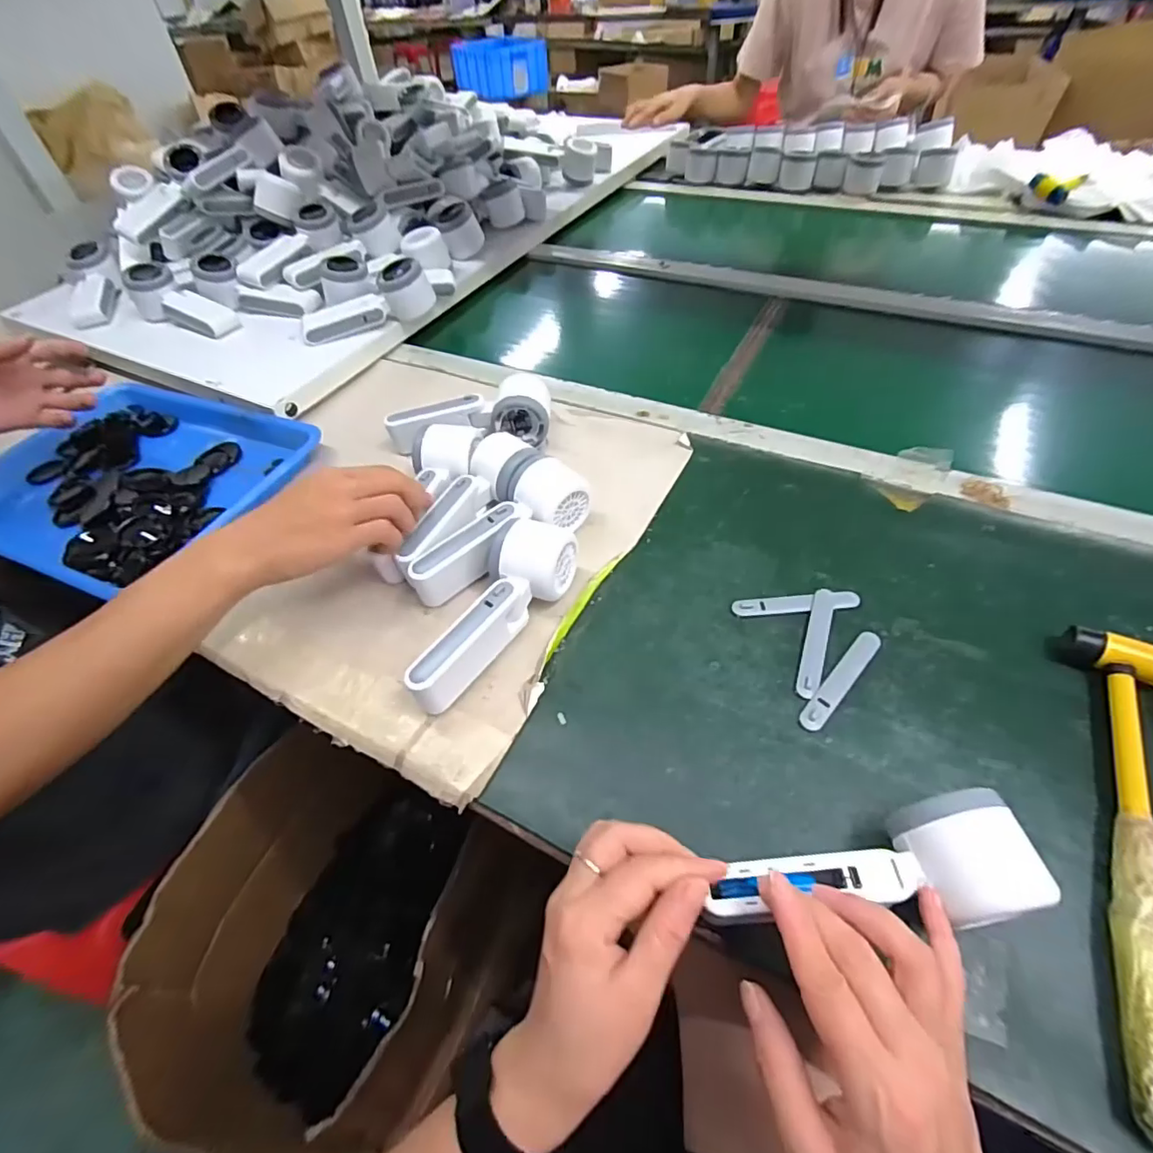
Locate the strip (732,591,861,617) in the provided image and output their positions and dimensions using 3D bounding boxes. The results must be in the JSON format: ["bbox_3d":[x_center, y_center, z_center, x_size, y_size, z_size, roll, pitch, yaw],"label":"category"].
[{"bbox_3d":[0.169,0.021,0.429,0.094,0.008,0.015,-3,49,2],"label":"strip"}]

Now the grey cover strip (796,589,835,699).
[{"bbox_3d":[0.175,0.047,0.407,0.015,0.005,0.093,15,52,17],"label":"grey cover strip"}]

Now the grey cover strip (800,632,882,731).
[{"bbox_3d":[0.185,0.071,0.387,0.016,0.004,0.094,34,60,29],"label":"grey cover strip"}]

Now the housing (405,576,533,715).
[{"bbox_3d":[-0.074,0.047,0.401,0.025,0.045,0.111,29,58,26],"label":"housing"}]

